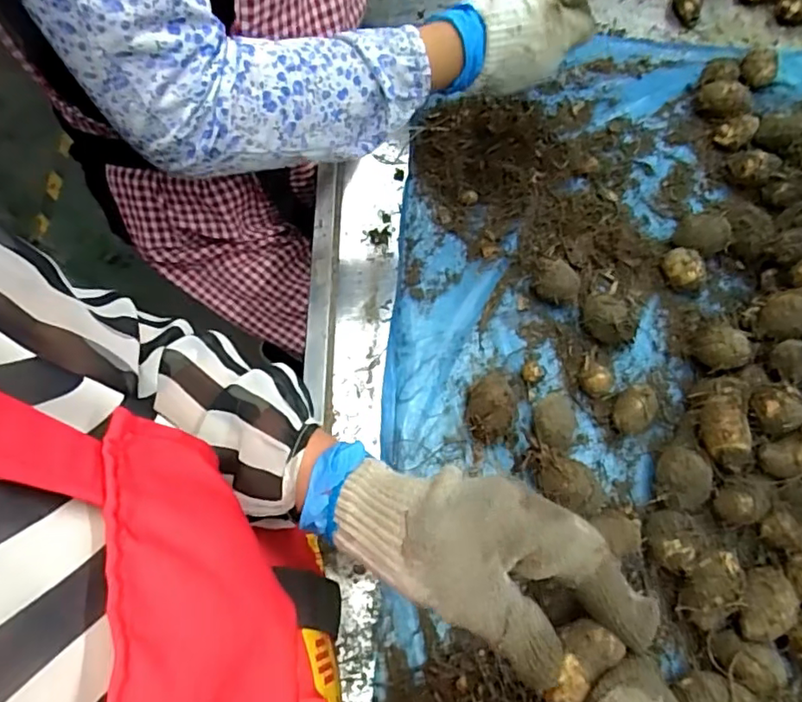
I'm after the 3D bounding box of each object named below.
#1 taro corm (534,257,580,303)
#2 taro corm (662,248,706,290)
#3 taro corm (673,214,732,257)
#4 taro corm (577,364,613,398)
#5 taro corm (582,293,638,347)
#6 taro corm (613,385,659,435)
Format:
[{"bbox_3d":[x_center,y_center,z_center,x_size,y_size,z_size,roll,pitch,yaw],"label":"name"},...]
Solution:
[{"bbox_3d":[0.145,-0.063,0.532,0.040,0.030,0.037,15,67,7],"label":"taro corm"},{"bbox_3d":[0.269,-0.076,0.546,0.039,0.033,0.033,36,71,14],"label":"taro corm"},{"bbox_3d":[0.288,-0.107,0.551,0.044,0.040,0.037,24,68,10],"label":"taro corm"},{"bbox_3d":[0.171,0.027,0.503,0.022,0.025,0.027,-39,72,-16],"label":"taro corm"},{"bbox_3d":[0.188,-0.028,0.520,0.040,0.032,0.045,-9,67,-4],"label":"taro corm"},{"bbox_3d":[0.199,0.054,0.490,0.042,0.031,0.033,-34,71,-14],"label":"taro corm"}]

